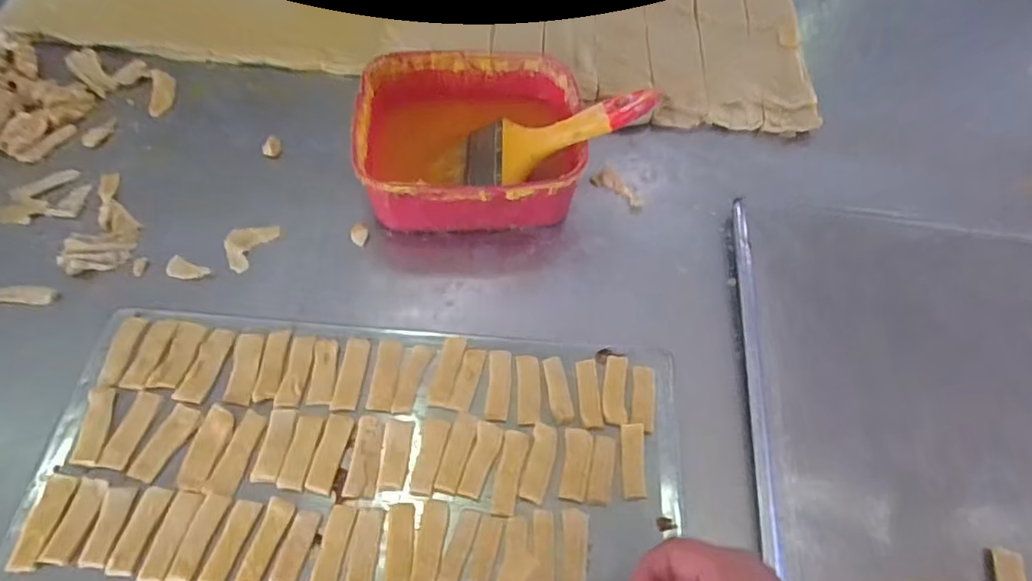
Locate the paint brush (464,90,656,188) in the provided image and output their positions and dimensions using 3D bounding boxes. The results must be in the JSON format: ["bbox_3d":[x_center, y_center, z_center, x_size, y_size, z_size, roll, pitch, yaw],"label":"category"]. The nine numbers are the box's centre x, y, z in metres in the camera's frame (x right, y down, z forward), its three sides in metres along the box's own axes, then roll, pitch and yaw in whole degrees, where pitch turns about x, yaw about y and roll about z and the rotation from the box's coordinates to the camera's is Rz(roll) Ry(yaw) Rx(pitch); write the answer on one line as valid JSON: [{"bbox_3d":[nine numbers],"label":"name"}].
[{"bbox_3d":[0.032,-0.134,0.514,0.172,0.016,0.079,-13,57,22],"label":"paint brush"}]

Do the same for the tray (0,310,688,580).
[{"bbox_3d":[-0.105,0.170,0.400,0.434,0.017,0.323,4,59,1],"label":"tray"}]

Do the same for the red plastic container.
[{"bbox_3d":[-0.042,-0.136,0.556,0.191,0.071,0.176,1,59,-1],"label":"red plastic container"}]

